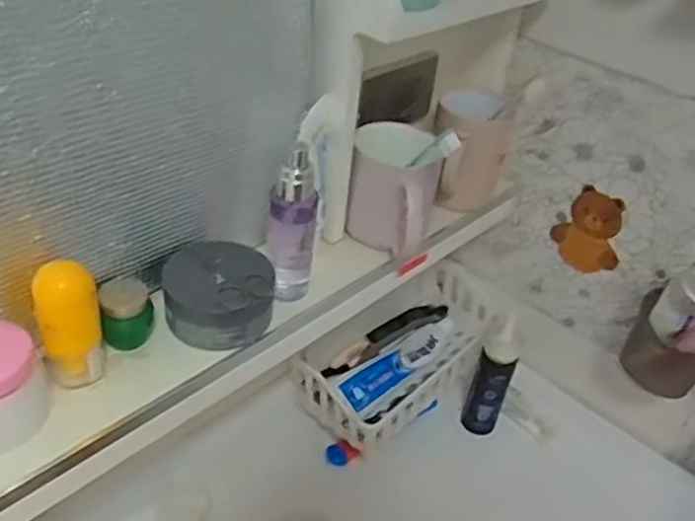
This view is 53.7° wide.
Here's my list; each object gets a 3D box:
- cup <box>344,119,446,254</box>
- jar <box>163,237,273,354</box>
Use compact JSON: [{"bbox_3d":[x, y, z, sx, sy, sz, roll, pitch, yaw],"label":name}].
[{"bbox_3d":[0.040,-0.061,0.614,0.078,0.090,0.098,11,37,4],"label":"cup"},{"bbox_3d":[-0.096,0.027,0.519,0.078,0.050,0.076,5,37,-4],"label":"jar"}]

